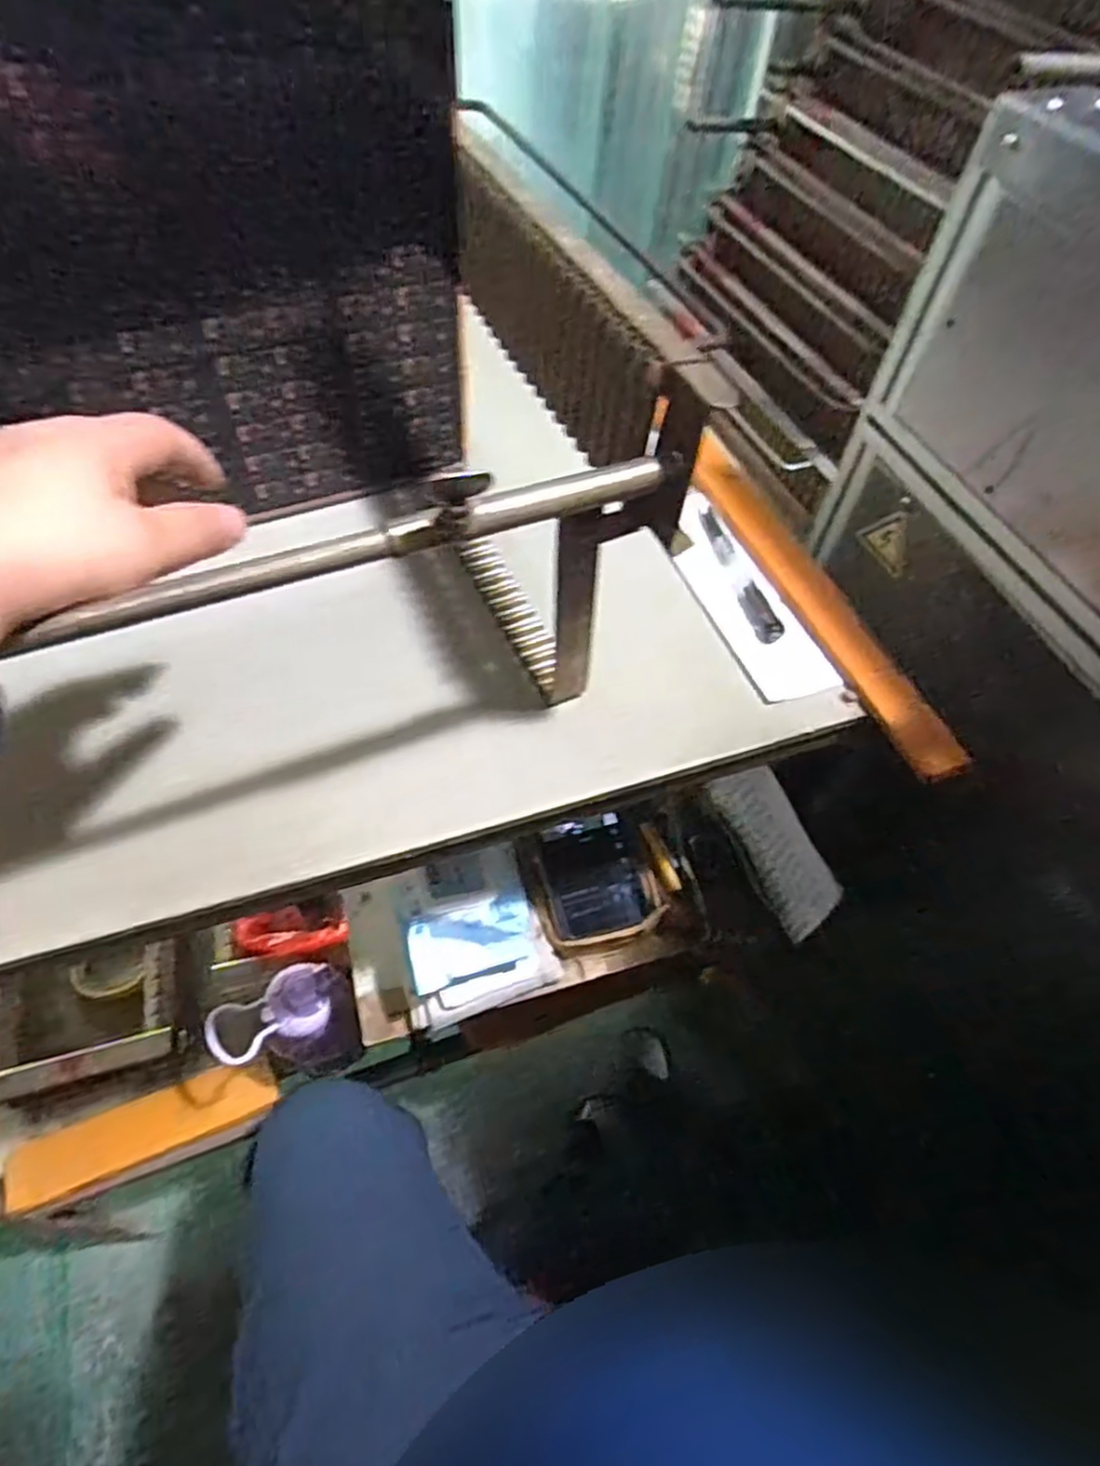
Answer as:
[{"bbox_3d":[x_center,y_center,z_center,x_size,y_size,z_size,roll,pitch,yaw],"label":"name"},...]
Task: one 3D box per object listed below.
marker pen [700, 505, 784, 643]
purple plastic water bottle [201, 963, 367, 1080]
[{"bbox_3d":[0.141,-0.120,0.551,0.017,0.014,0.136,-9,56,-9],"label":"marker pen"},{"bbox_3d":[-0.250,0.290,0.730,0.113,0.156,0.076,-17,58,-14],"label":"purple plastic water bottle"}]

